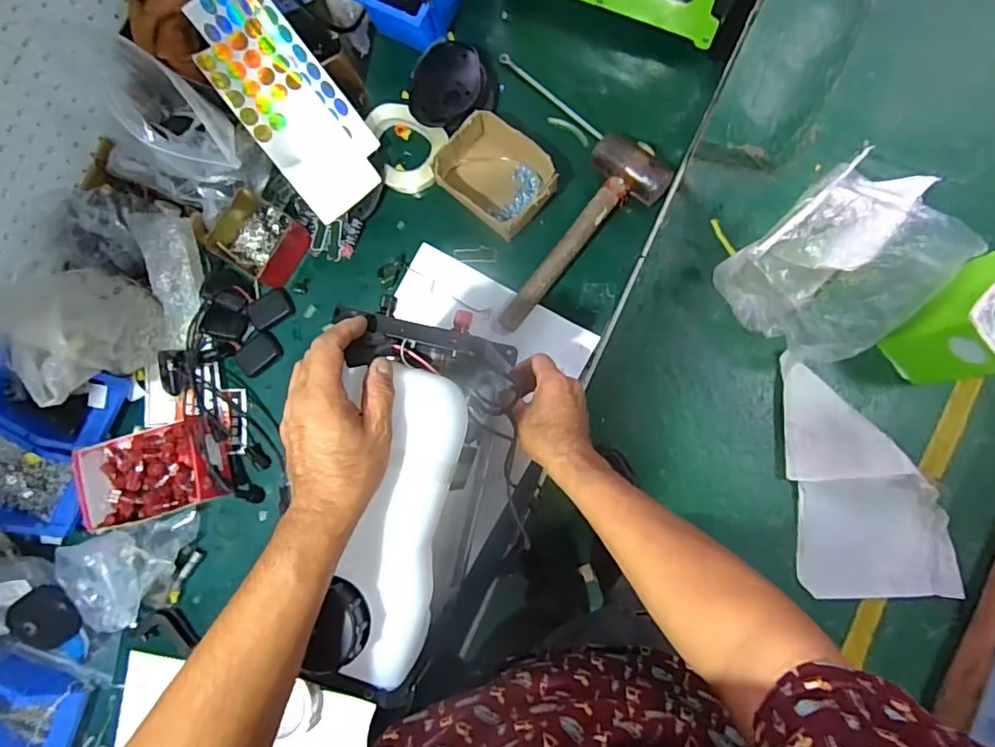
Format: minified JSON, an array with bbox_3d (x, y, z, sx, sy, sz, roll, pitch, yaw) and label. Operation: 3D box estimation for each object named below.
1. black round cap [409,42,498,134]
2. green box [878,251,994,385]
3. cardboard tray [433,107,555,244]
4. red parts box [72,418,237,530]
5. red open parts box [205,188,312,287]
[{"bbox_3d":[-0.062,-0.379,0.716,0.112,0.040,0.104,-1,85,7],"label":"black round cap"},{"bbox_3d":[1.032,-0.121,1.147,0.257,0.329,0.208,-39,82,3],"label":"green box"},{"bbox_3d":[0.001,-0.254,0.695,0.142,0.050,0.116,42,91,9],"label":"cardboard tray"},{"bbox_3d":[-0.456,0.130,0.713,0.192,0.055,0.116,-16,83,6],"label":"red parts box"},{"bbox_3d":[-0.329,-0.183,0.740,0.121,0.035,0.101,35,90,9],"label":"red open parts box"}]

